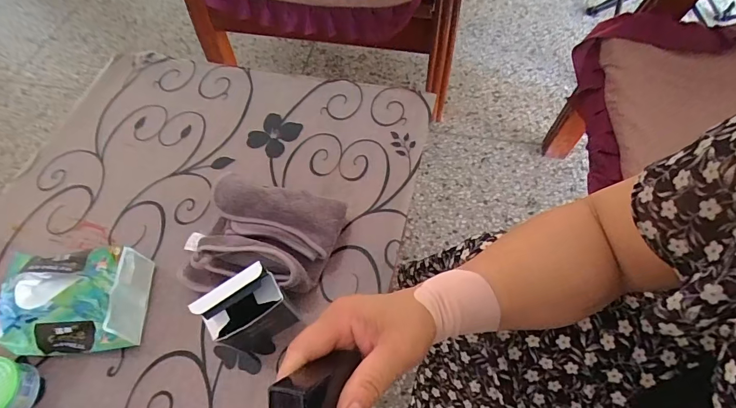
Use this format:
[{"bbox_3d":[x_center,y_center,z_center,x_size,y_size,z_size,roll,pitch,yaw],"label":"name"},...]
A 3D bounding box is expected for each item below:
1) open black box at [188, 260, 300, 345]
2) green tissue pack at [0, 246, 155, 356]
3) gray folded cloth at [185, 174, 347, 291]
[{"bbox_3d":[-0.113,0.114,0.402,0.069,0.137,0.034,-35,64,-18],"label":"open black box"},{"bbox_3d":[-0.322,0.106,0.443,0.120,0.085,0.099,-6,59,-2],"label":"green tissue pack"},{"bbox_3d":[-0.129,0.042,0.481,0.179,0.061,0.143,13,60,9],"label":"gray folded cloth"}]

